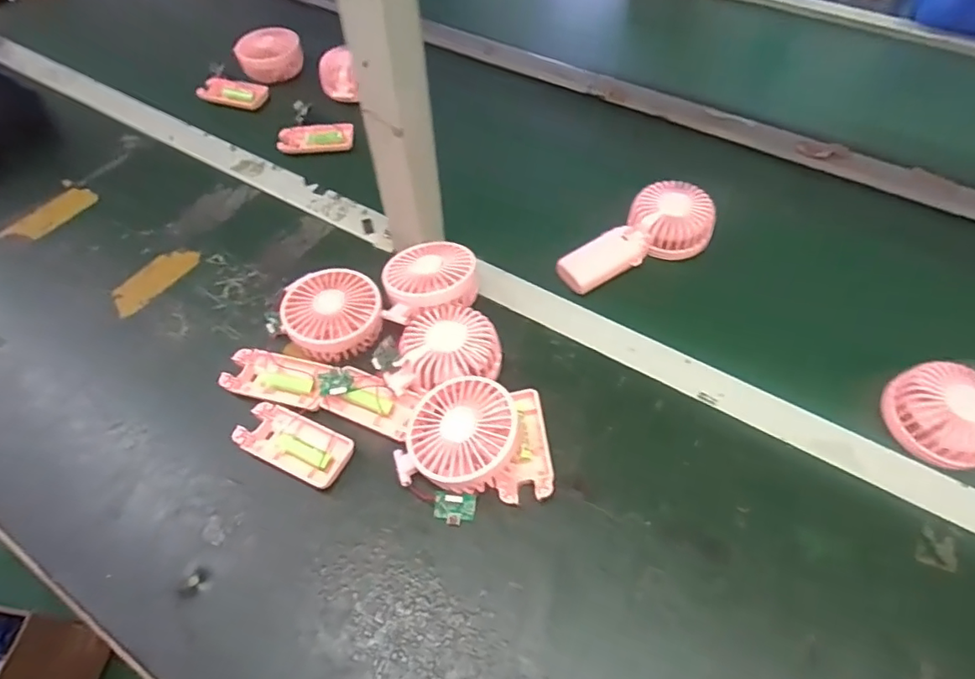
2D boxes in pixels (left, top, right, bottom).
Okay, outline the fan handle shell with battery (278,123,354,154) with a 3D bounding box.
[{"bbox_3d":[-0.227,-0.268,0.736,0.097,0.019,0.040,-5,55,-4],"label":"fan handle shell with battery"}]

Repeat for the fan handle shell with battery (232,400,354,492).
[{"bbox_3d":[-0.159,0.085,0.450,0.097,0.014,0.044,21,57,14],"label":"fan handle shell with battery"}]

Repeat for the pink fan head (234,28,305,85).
[{"bbox_3d":[-0.318,-0.417,0.815,0.091,0.051,0.091,0,54,0],"label":"pink fan head"}]

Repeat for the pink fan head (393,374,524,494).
[{"bbox_3d":[-0.018,0.078,0.433,0.088,0.040,0.088,-9,57,14],"label":"pink fan head"}]

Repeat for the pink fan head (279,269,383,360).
[{"bbox_3d":[-0.142,-0.023,0.513,0.089,0.038,0.087,-9,55,-7],"label":"pink fan head"}]

